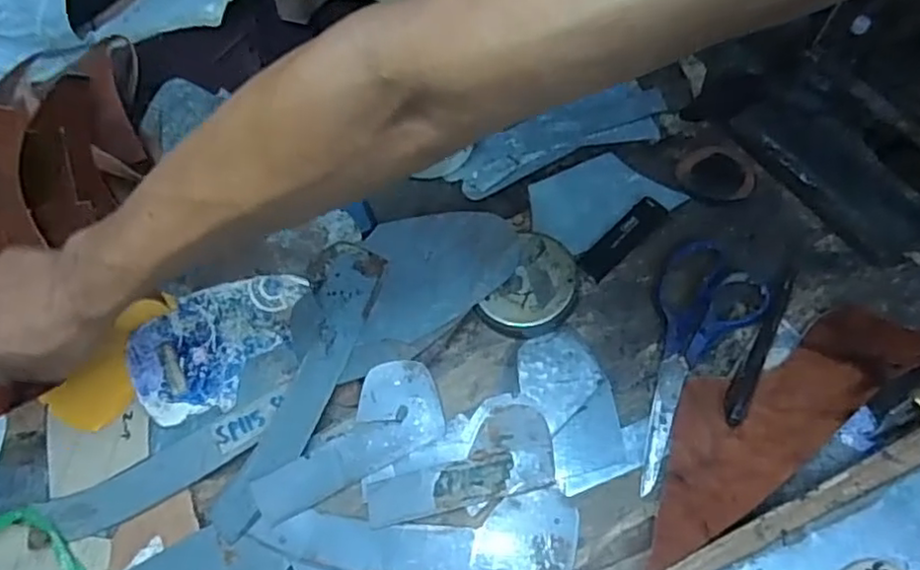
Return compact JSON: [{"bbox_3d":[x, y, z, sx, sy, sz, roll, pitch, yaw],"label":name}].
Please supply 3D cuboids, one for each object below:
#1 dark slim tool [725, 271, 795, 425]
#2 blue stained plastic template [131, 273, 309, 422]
[{"bbox_3d":[0.202,0.038,0.439,0.015,0.009,0.123,26,66,15],"label":"dark slim tool"},{"bbox_3d":[-0.180,0.044,0.492,0.134,0.004,0.092,-17,72,-6],"label":"blue stained plastic template"}]

